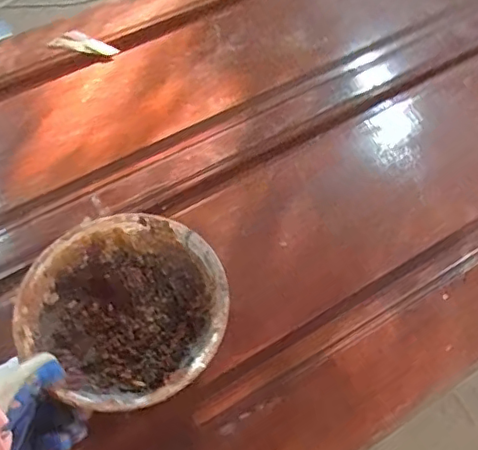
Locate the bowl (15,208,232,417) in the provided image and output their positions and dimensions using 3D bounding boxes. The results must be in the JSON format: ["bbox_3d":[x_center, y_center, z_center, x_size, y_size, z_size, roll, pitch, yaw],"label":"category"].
[{"bbox_3d":[-0.111,0.090,0.582,0.206,0.070,0.197,-2,52,3],"label":"bowl"}]

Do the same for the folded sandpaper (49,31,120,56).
[{"bbox_3d":[-0.254,-0.298,0.913,0.114,0.020,0.026,11,53,-2],"label":"folded sandpaper"}]

